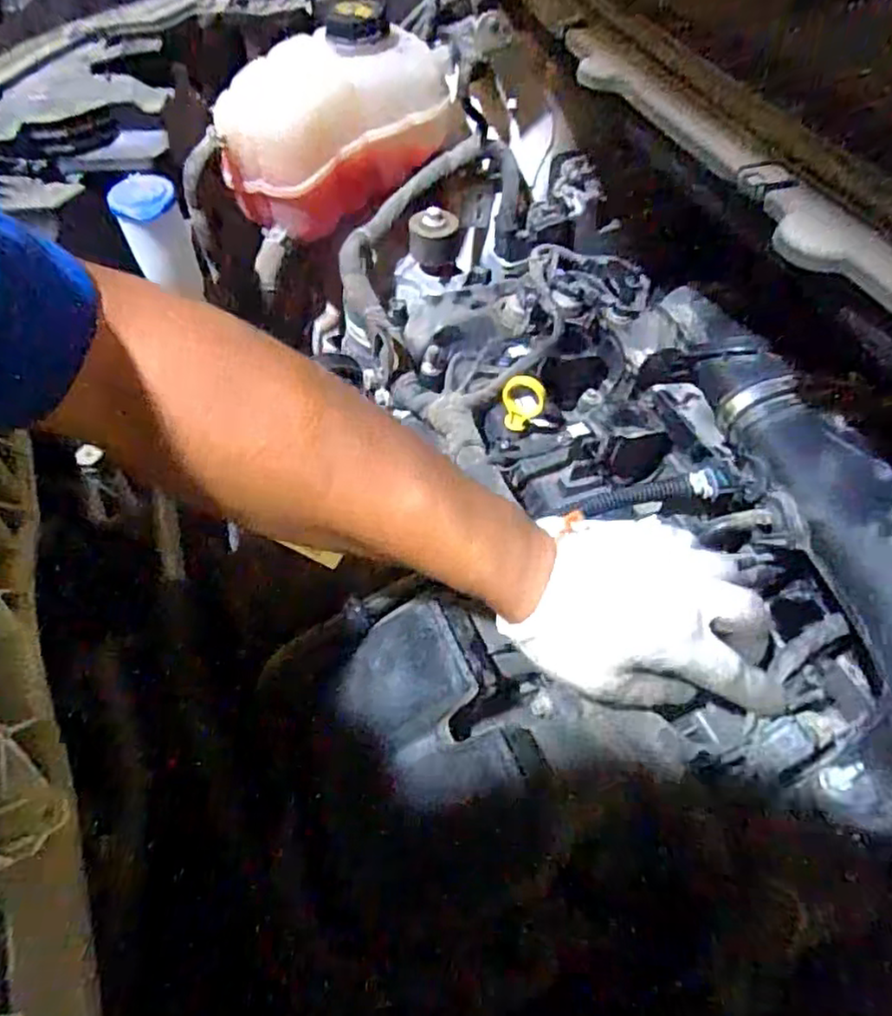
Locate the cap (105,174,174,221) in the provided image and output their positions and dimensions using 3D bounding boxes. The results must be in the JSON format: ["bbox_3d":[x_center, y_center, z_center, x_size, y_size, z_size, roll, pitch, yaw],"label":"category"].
[{"bbox_3d":[-0.254,-0.259,0.562,0.052,0.020,0.044,-19,57,-14],"label":"cap"}]

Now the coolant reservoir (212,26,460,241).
[{"bbox_3d":[-0.110,-0.381,0.687,0.231,0.137,0.129,-13,55,-11],"label":"coolant reservoir"}]

